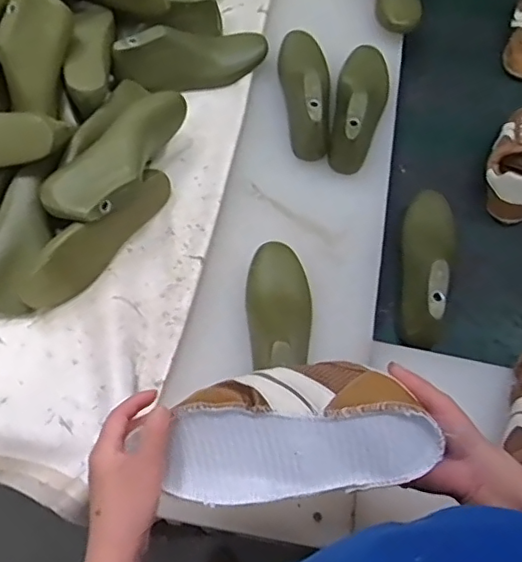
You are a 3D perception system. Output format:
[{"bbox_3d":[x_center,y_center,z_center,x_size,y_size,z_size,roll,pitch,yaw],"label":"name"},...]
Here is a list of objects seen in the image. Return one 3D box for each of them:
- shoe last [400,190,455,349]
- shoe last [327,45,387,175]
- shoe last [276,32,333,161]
[{"bbox_3d":[0.227,-0.033,0.774,0.072,0.072,0.250,15,62,4],"label":"shoe last"},{"bbox_3d":[0.148,-0.272,0.860,0.078,0.080,0.229,17,63,5],"label":"shoe last"},{"bbox_3d":[0.069,-0.304,0.868,0.079,0.082,0.250,-1,63,-4],"label":"shoe last"}]

